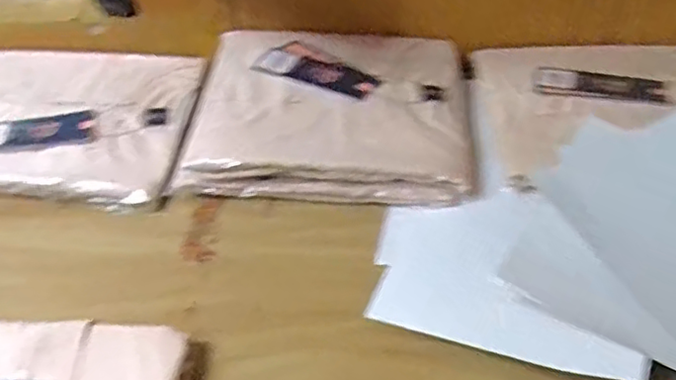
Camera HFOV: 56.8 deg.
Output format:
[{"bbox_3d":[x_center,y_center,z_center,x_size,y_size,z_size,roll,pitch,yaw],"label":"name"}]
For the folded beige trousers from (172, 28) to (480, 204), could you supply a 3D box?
[{"bbox_3d":[-0.010,-0.081,0.624,0.269,0.054,0.212,2,48,5],"label":"folded beige trousers"}]

